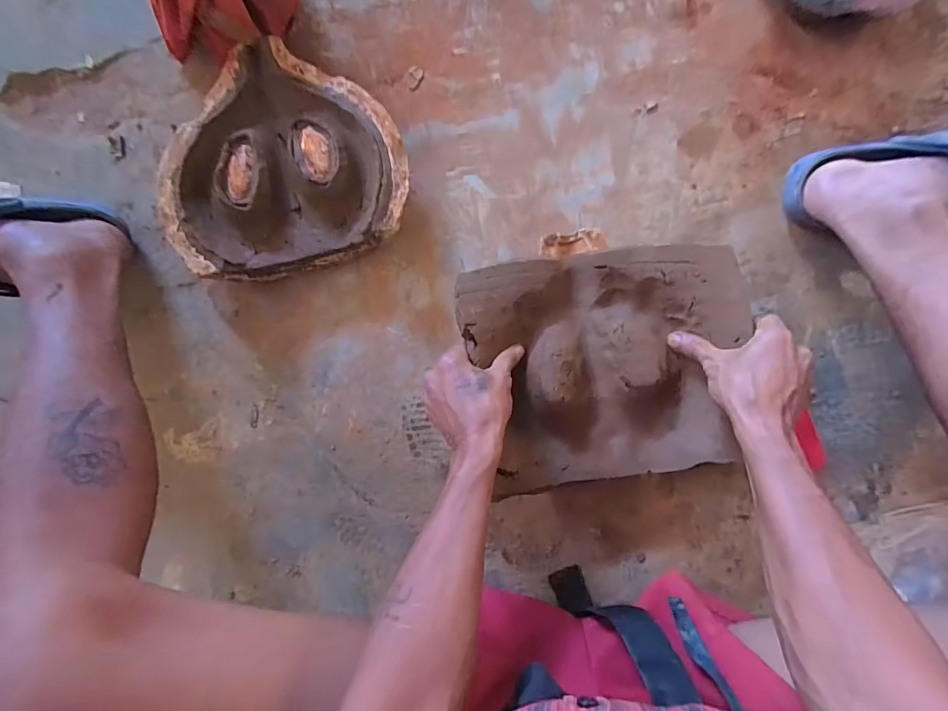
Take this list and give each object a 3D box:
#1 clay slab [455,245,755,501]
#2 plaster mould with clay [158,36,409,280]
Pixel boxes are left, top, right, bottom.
[{"bbox_3d":[0.140,0.012,0.489,0.283,0.045,0.242,-8,88,2],"label":"clay slab"},{"bbox_3d":[-0.221,-0.228,0.535,0.263,0.070,0.247,0,89,2],"label":"plaster mould with clay"}]

